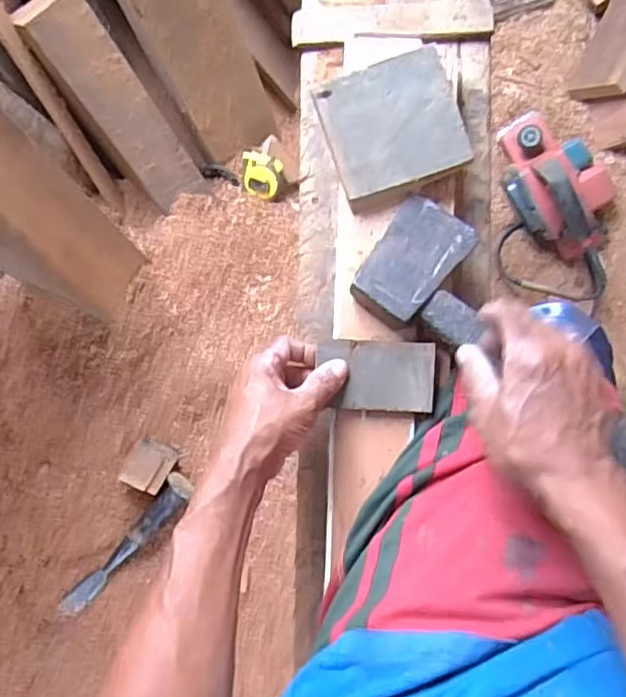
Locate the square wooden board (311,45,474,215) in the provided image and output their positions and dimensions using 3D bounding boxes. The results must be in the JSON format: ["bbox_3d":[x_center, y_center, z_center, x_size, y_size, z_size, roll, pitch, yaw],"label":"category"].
[{"bbox_3d":[0.072,-0.194,0.548,0.117,0.022,0.112,-22,87,0],"label":"square wooden board"}]

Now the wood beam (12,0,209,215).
[{"bbox_3d":[-0.259,-0.320,0.843,0.087,0.062,0.308,-35,128,0],"label":"wood beam"}]

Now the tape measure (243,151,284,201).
[{"bbox_3d":[-0.080,-0.276,0.989,0.069,0.035,0.068,16,114,-2],"label":"tape measure"}]

